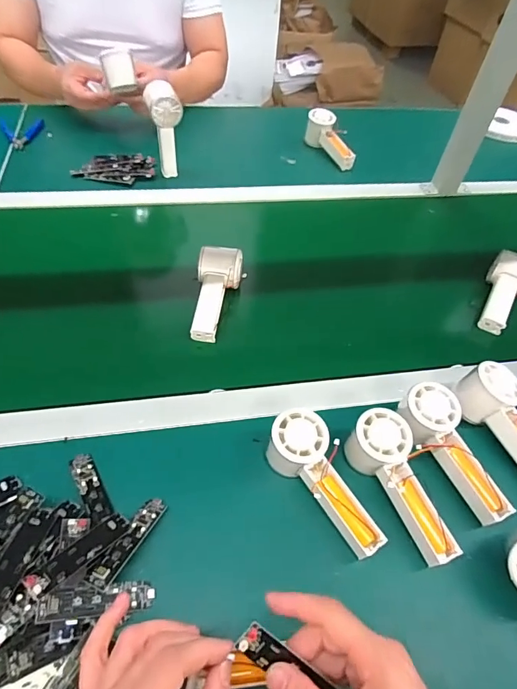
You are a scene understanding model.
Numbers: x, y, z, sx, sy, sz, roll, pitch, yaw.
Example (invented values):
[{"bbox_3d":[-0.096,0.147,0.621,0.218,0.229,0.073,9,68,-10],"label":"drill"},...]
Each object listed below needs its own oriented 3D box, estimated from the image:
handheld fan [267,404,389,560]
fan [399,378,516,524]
[{"bbox_3d":[0.062,0.137,0.423,0.058,0.053,0.150,-28,73,-25],"label":"handheld fan"},{"bbox_3d":[0.203,0.115,0.450,0.059,0.048,0.149,-18,70,-19],"label":"fan"}]

